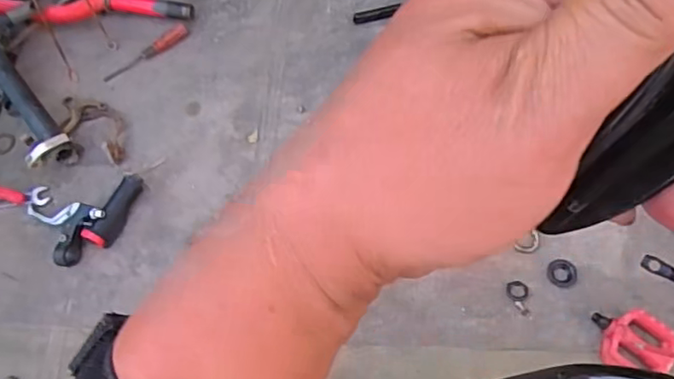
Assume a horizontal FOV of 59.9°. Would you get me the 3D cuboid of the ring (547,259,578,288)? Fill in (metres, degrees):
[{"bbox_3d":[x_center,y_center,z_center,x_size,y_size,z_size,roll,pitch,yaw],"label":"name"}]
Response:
[{"bbox_3d":[0.287,0.106,0.743,0.038,0.005,0.036,0,68,0],"label":"ring"}]

